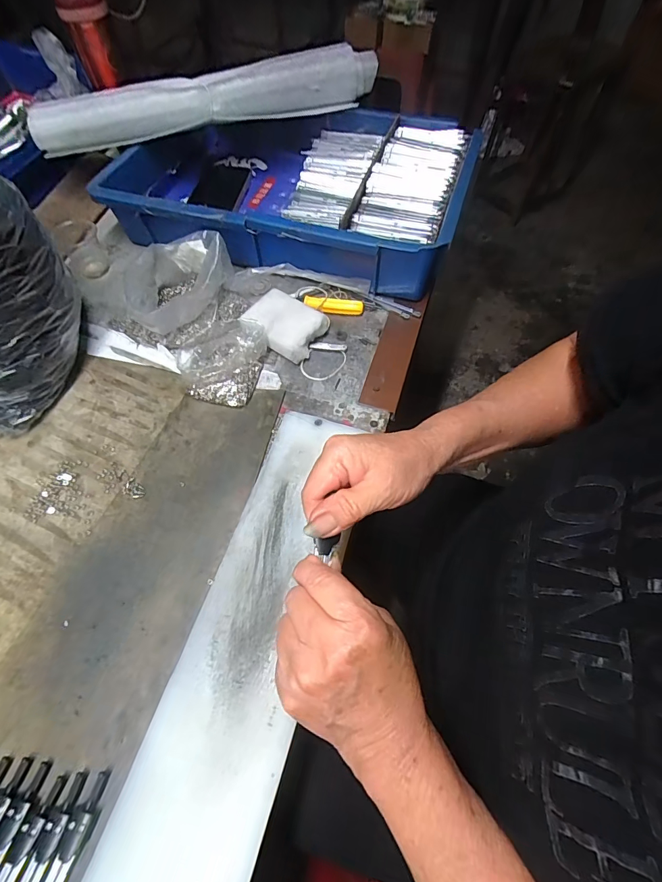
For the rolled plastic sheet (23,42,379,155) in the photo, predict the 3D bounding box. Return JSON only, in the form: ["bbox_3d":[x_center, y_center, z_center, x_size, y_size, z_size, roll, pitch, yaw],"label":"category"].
[{"bbox_3d":[-0.152,-0.433,0.497,0.430,0.060,0.033,-14,61,-7],"label":"rolled plastic sheet"}]

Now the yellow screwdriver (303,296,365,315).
[{"bbox_3d":[0.003,-0.158,0.457,0.068,0.015,0.011,8,61,5],"label":"yellow screwdriver"}]

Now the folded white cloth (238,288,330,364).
[{"bbox_3d":[-0.052,-0.128,0.437,0.081,0.028,0.062,30,65,16],"label":"folded white cloth"}]

